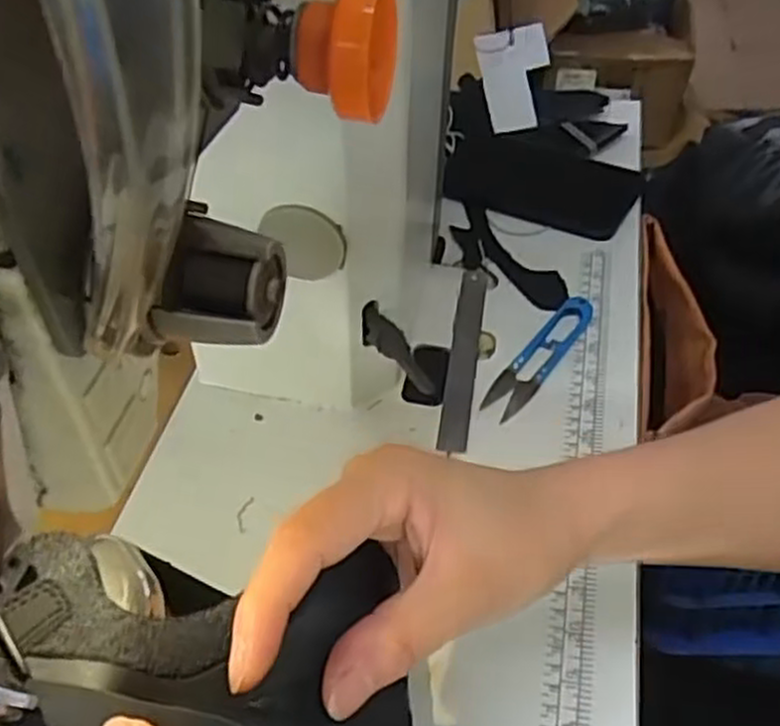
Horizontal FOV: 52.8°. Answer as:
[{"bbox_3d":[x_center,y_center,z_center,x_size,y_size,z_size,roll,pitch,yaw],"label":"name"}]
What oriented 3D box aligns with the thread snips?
[{"bbox_3d":[0.101,-0.008,0.528,0.027,0.013,0.115,25,55,29],"label":"thread snips"}]

